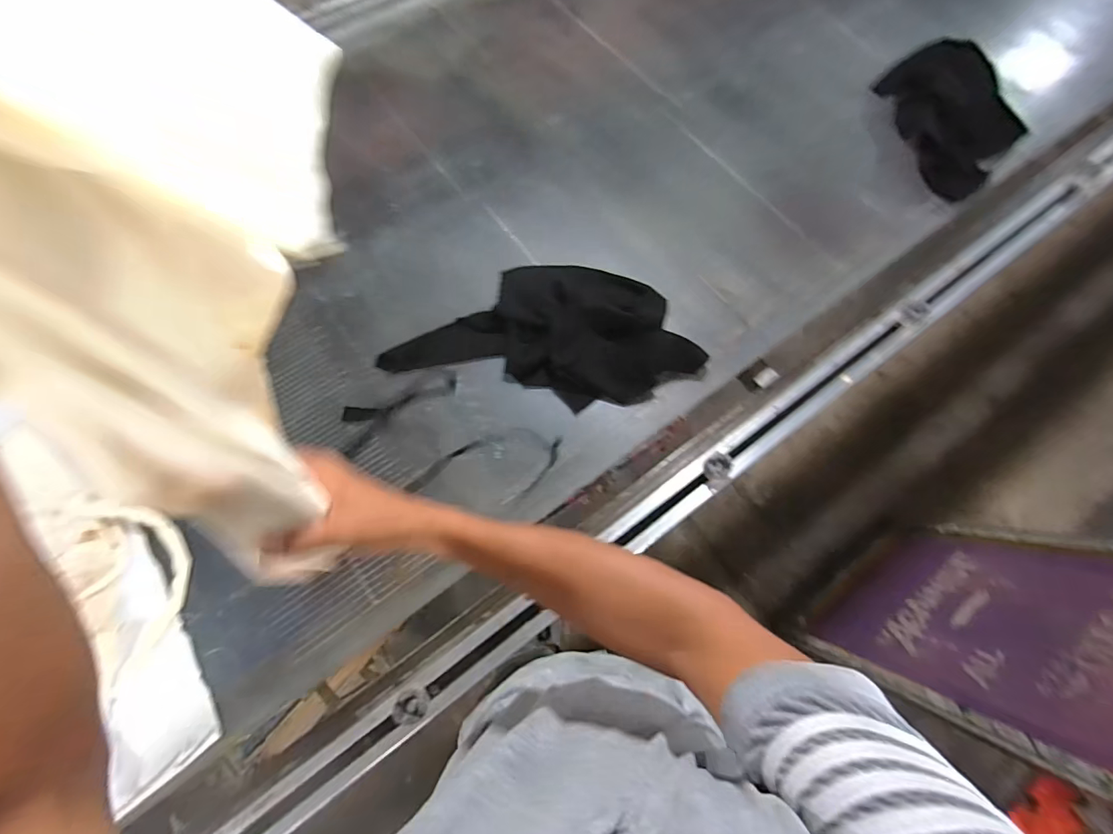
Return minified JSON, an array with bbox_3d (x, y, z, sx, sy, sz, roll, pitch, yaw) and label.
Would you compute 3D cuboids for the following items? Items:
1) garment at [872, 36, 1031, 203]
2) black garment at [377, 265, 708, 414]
[{"bbox_3d":[0.808,-0.603,0.969,0.287,0.069,0.348,-14,70,-7],"label":"garment"},{"bbox_3d":[-0.016,-0.138,0.789,0.485,0.046,0.213,3,71,-2],"label":"black garment"}]

